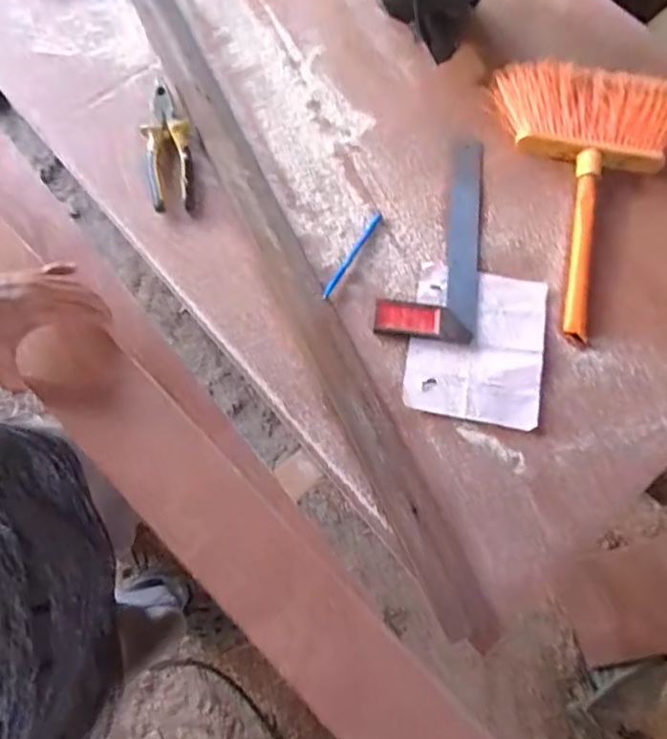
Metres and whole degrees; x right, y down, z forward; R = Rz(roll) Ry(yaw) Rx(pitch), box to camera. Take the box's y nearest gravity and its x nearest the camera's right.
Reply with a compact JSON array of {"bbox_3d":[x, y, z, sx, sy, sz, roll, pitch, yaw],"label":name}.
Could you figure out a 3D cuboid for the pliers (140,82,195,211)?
[{"bbox_3d":[-0.218,-0.295,0.720,0.061,0.026,0.190,-12,72,-6],"label":"pliers"}]

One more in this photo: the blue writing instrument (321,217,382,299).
[{"bbox_3d":[0.024,-0.143,0.692,0.010,0.006,0.138,31,72,8],"label":"blue writing instrument"}]

